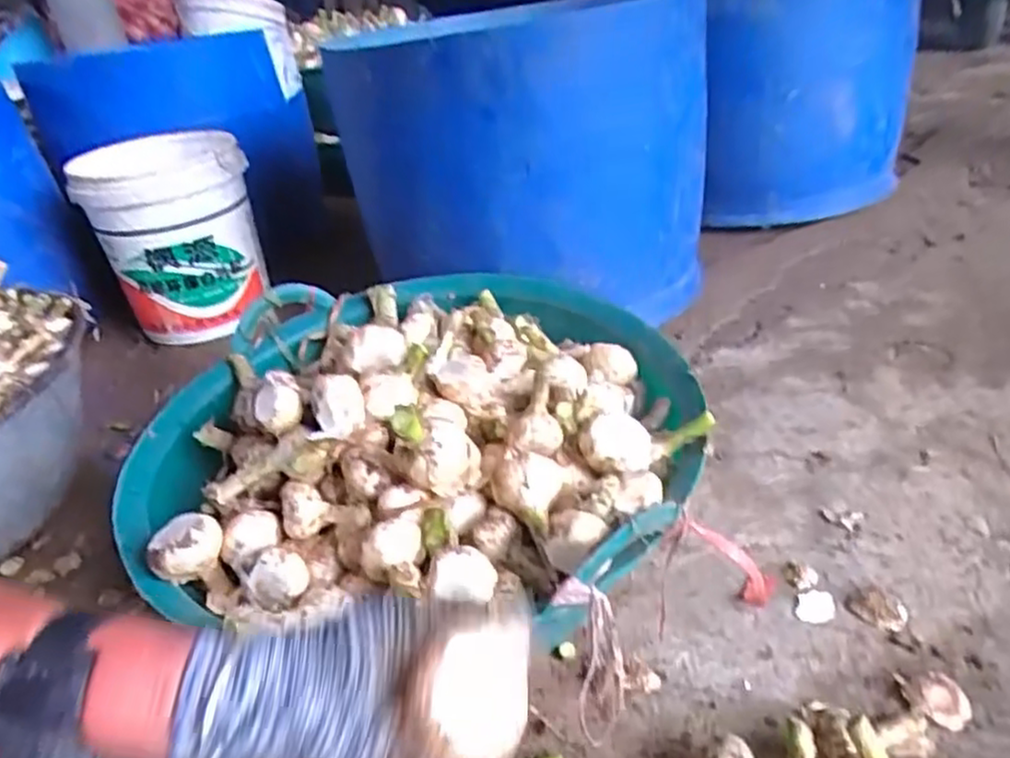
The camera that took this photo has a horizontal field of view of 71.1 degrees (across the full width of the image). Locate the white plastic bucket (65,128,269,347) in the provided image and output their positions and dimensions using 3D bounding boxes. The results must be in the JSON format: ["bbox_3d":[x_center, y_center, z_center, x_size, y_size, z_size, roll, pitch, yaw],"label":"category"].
[{"bbox_3d":[-0.628,-0.276,1.377,0.272,0.335,0.321,-20,31,-20],"label":"white plastic bucket"}]

